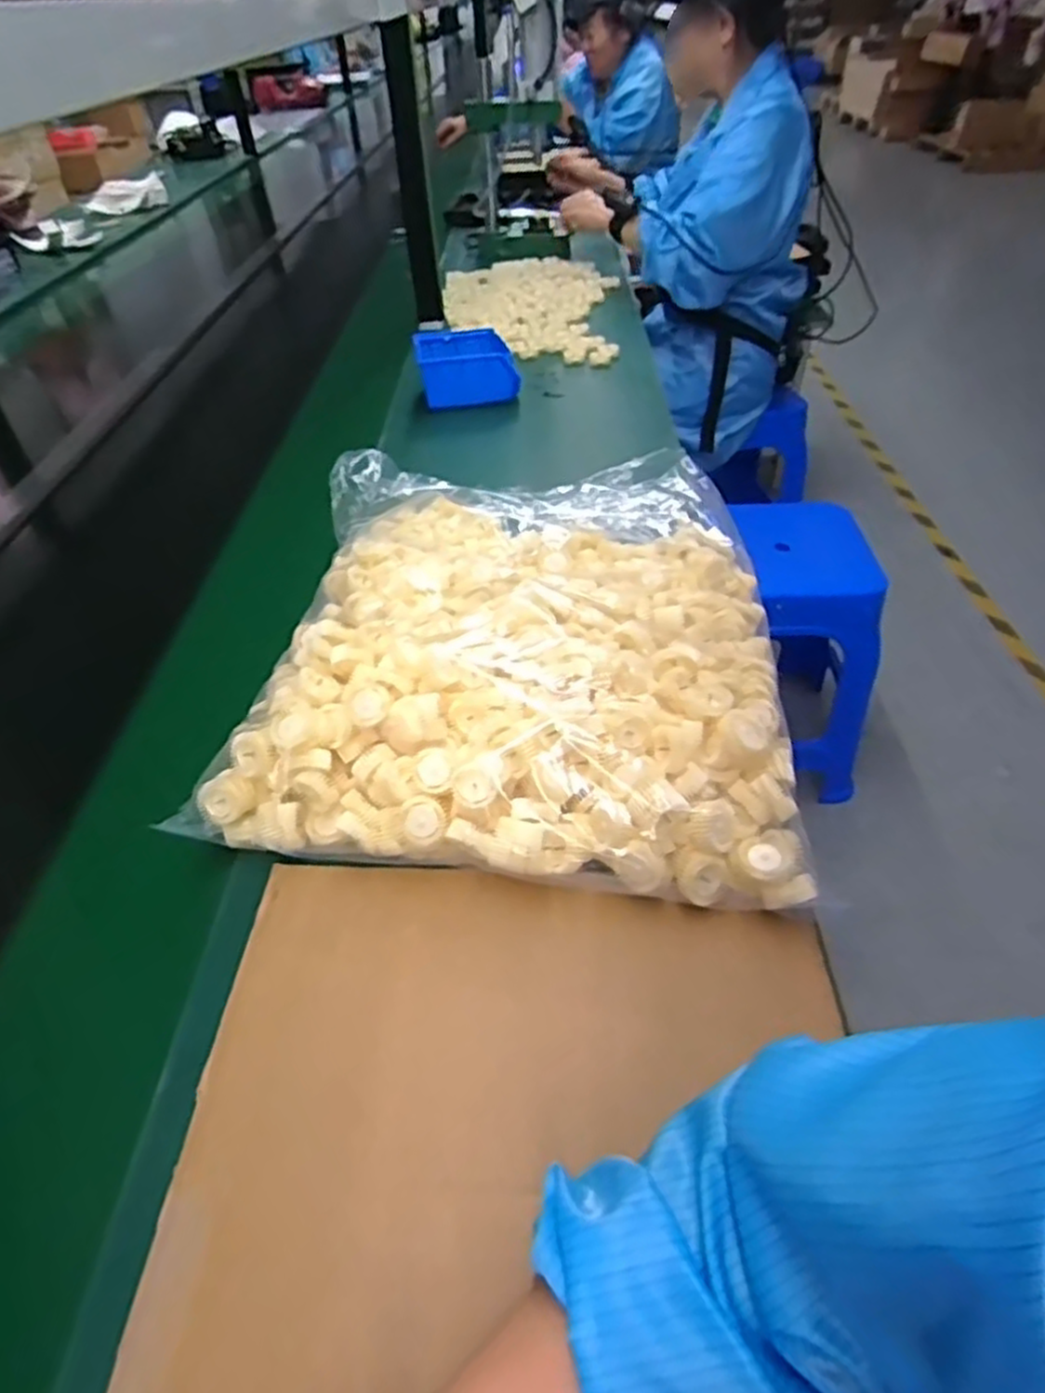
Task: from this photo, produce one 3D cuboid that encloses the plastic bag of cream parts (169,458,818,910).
[{"bbox_3d":[0.001,-0.067,0.620,0.400,0.078,0.472,3,45,6],"label":"plastic bag of cream parts"}]

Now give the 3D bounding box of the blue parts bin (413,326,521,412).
[{"bbox_3d":[-0.081,-0.470,1.053,0.132,0.062,0.124,-10,45,-7],"label":"blue parts bin"}]

